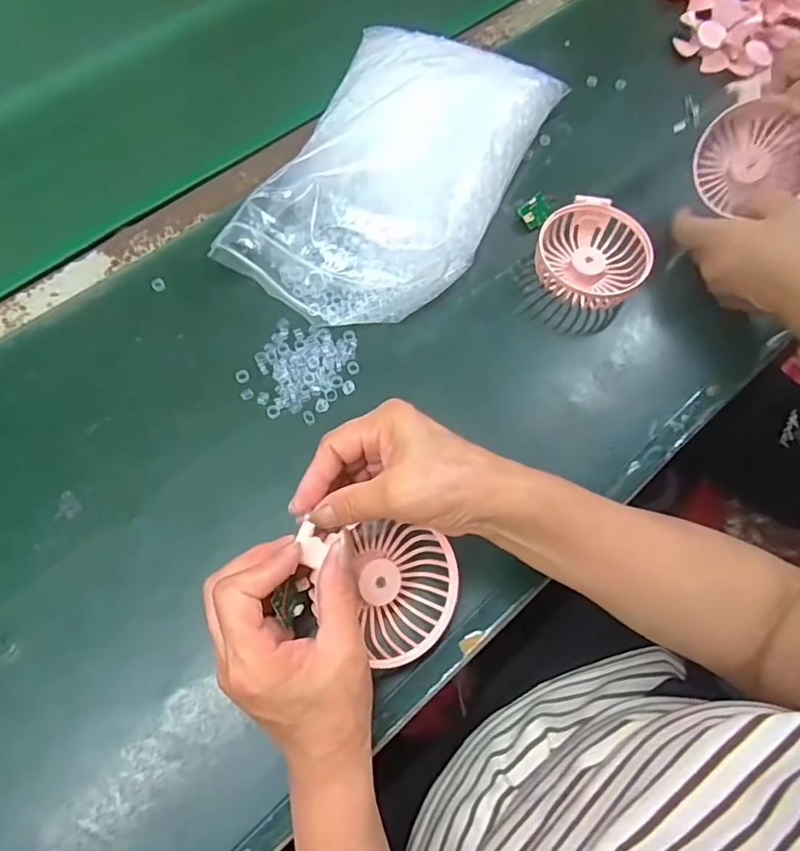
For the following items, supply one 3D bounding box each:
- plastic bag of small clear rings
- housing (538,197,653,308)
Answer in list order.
[{"bbox_3d":[0.000,-0.215,0.467,0.177,0.067,0.293,23,68,9],"label":"plastic bag of small clear rings"},{"bbox_3d":[0.155,-0.142,0.463,0.083,0.033,0.090,6,66,2],"label":"housing"}]

